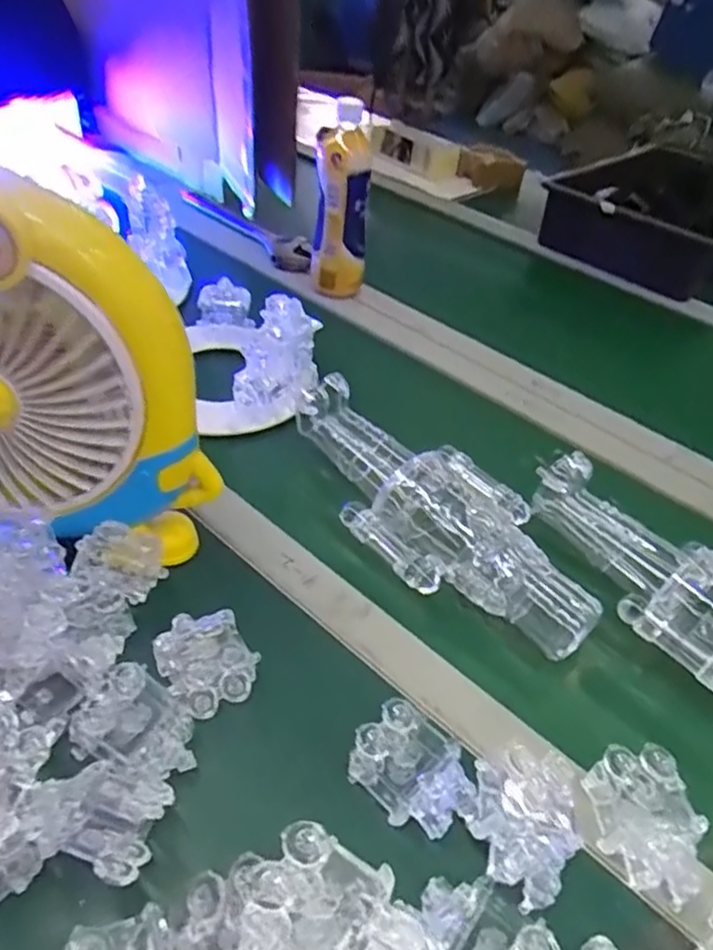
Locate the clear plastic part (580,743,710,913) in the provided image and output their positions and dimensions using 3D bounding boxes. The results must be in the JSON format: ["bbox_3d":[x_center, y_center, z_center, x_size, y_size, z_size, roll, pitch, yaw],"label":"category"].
[{"bbox_3d":[0.166,0.199,0.391,0.049,0.035,0.074,-7,44,-14],"label":"clear plastic part"}]

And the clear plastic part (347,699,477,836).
[{"bbox_3d":[0.037,0.174,0.403,0.071,0.031,0.053,34,49,27],"label":"clear plastic part"}]

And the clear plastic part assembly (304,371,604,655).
[{"bbox_3d":[0.065,0.027,0.557,0.126,0.069,0.294,-26,51,-31],"label":"clear plastic part assembly"}]

